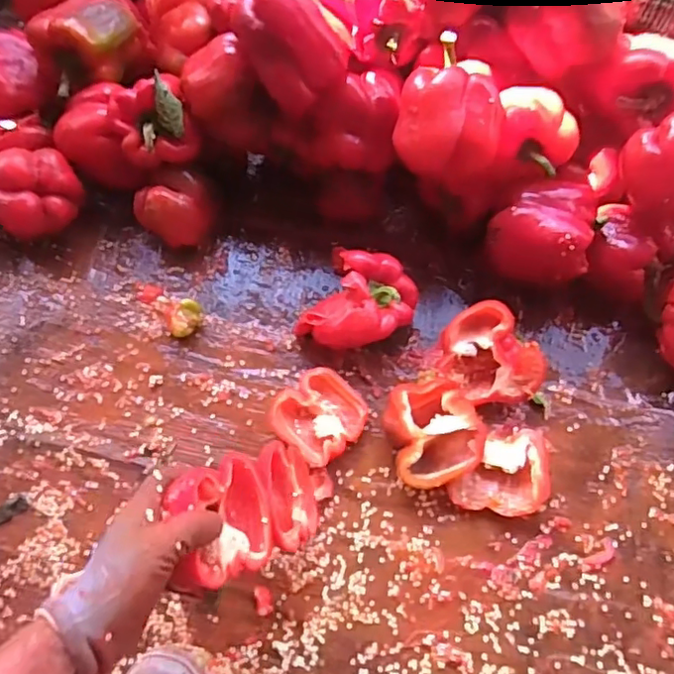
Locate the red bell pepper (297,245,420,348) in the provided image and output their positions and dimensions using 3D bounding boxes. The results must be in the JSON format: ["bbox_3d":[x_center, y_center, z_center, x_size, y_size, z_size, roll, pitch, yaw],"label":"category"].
[{"bbox_3d":[0.023,-0.031,0.601,0.101,0.069,0.108,27,69,10],"label":"red bell pepper"}]

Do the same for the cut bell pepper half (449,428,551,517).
[{"bbox_3d":[0.154,0.124,0.558,0.081,0.030,0.080,11,67,4],"label":"cut bell pepper half"}]

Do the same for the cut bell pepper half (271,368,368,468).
[{"bbox_3d":[-0.016,0.076,0.577,0.077,0.030,0.081,40,72,15],"label":"cut bell pepper half"}]

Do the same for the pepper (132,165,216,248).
[{"bbox_3d":[-0.177,-0.139,0.650,0.078,0.066,0.069,42,72,15],"label":"pepper"}]

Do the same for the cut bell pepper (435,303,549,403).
[{"bbox_3d":[0.149,0.024,0.581,0.102,0.061,0.089,27,69,10],"label":"cut bell pepper"}]

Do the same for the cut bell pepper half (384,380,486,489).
[{"bbox_3d":[0.092,0.091,0.564,0.085,0.041,0.091,0,67,-1],"label":"cut bell pepper half"}]

